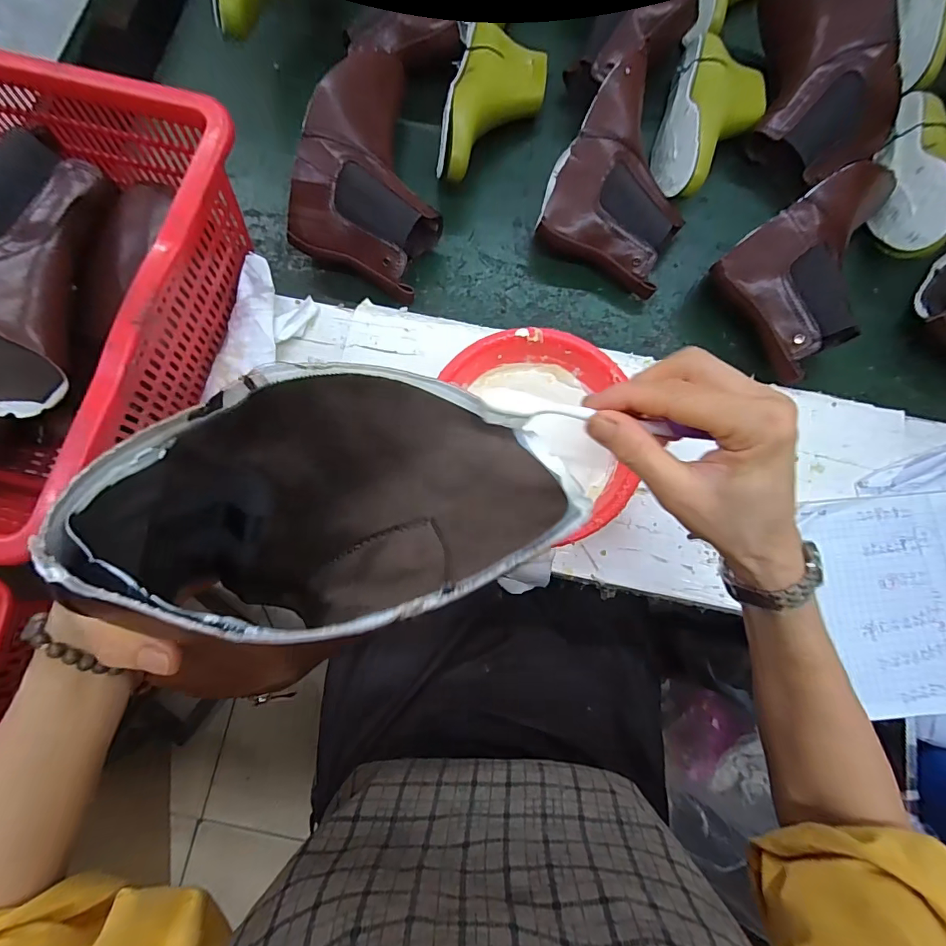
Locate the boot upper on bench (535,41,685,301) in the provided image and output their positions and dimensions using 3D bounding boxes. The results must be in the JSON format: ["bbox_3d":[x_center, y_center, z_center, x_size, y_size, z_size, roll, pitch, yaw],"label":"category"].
[{"bbox_3d":[0.177,-0.332,0.509,0.172,0.099,0.207,32,81,4],"label":"boot upper on bench"}]

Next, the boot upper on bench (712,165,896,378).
[{"bbox_3d":[0.396,-0.229,0.493,0.252,0.085,0.147,-34,82,-7],"label":"boot upper on bench"}]

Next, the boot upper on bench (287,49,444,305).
[{"bbox_3d":[-0.101,-0.340,0.503,0.148,0.094,0.248,18,80,2],"label":"boot upper on bench"}]

